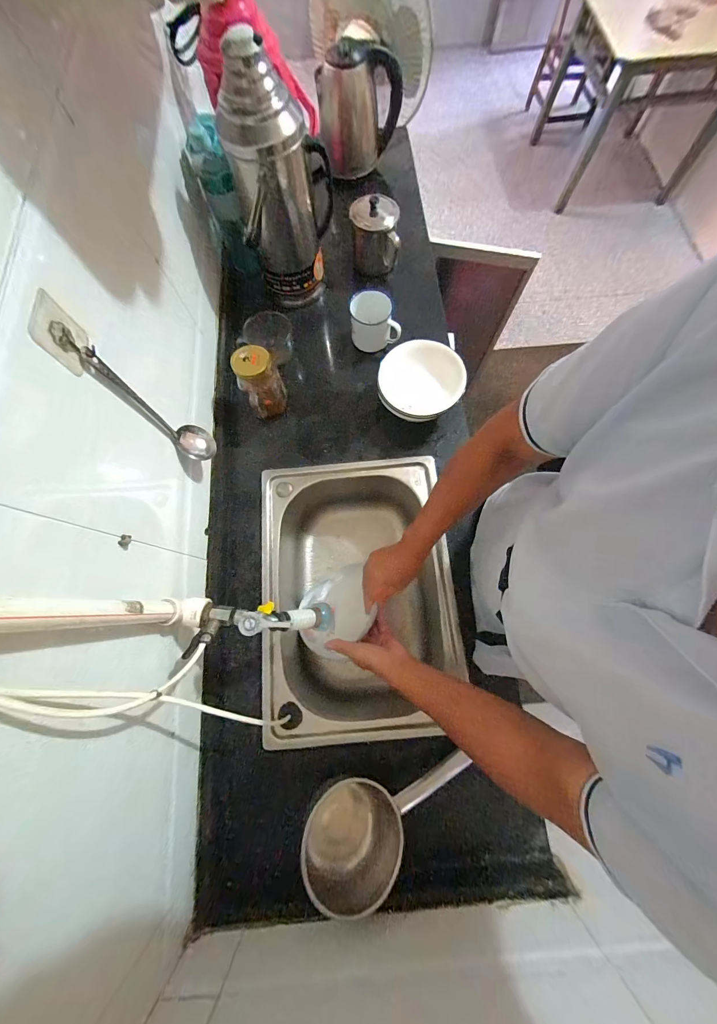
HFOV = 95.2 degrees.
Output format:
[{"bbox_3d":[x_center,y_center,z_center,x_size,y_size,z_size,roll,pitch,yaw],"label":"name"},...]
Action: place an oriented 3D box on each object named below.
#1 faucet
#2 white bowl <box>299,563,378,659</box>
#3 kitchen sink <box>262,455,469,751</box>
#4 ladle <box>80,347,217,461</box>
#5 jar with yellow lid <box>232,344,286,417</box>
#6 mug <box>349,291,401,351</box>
[{"bbox_3d":[-0.117,0.155,0.461,0.202,0.093,0.056,7,70,-36],"label":"faucet"},{"bbox_3d":[-0.038,0.207,0.702,0.186,0.065,0.181,1,51,-1],"label":"white bowl"},{"bbox_3d":[-0.004,0.158,0.685,0.348,0.187,0.498,-4,74,-1],"label":"kitchen sink"},{"bbox_3d":[-0.266,-0.137,0.444,0.053,0.209,0.050,41,78,11],"label":"ladle"},{"bbox_3d":[-0.190,-0.253,0.652,0.082,0.124,0.089,0,74,1],"label":"jar with yellow lid"},{"bbox_3d":[0.033,-0.414,0.720,0.098,0.088,0.084,-7,74,-1],"label":"mug"}]

